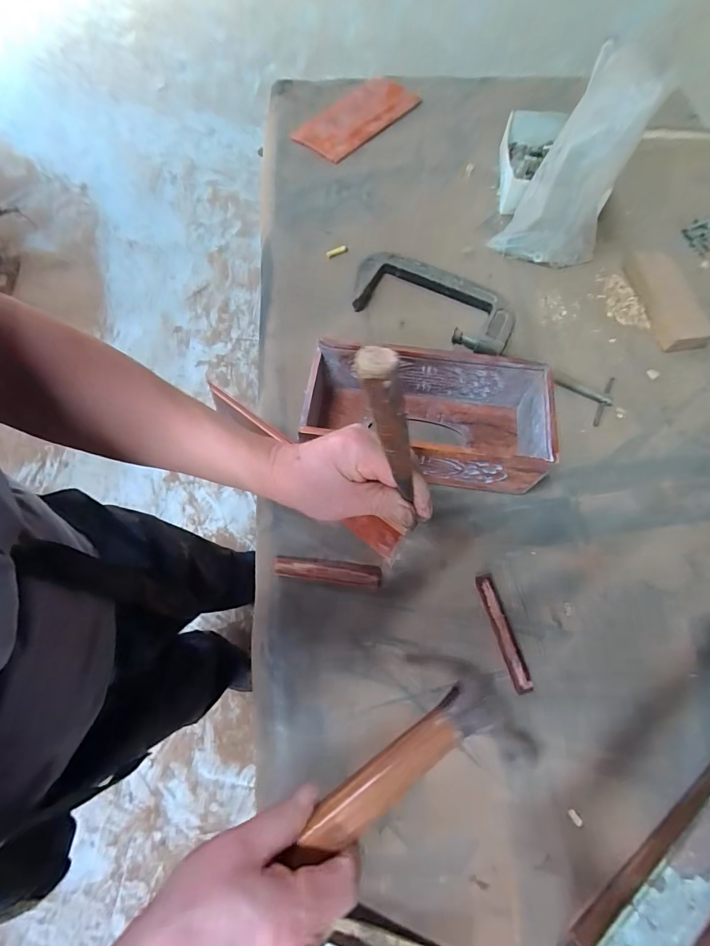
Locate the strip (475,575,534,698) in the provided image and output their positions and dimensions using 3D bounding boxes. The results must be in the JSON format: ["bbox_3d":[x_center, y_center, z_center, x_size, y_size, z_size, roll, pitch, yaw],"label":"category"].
[{"bbox_3d":[0.154,0.165,0.431,0.020,0.008,0.117,-14,69,-7],"label":"strip"}]

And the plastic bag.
[{"bbox_3d":[0.308,-0.498,0.587,0.150,0.210,0.301,15,68,5],"label":"plastic bag"}]

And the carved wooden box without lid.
[{"bbox_3d":[0.076,-0.062,0.480,0.265,0.095,0.127,9,68,2],"label":"carved wooden box without lid"}]

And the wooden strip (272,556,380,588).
[{"bbox_3d":[-0.030,0.108,0.456,0.117,0.007,0.024,7,68,2],"label":"wooden strip"}]

